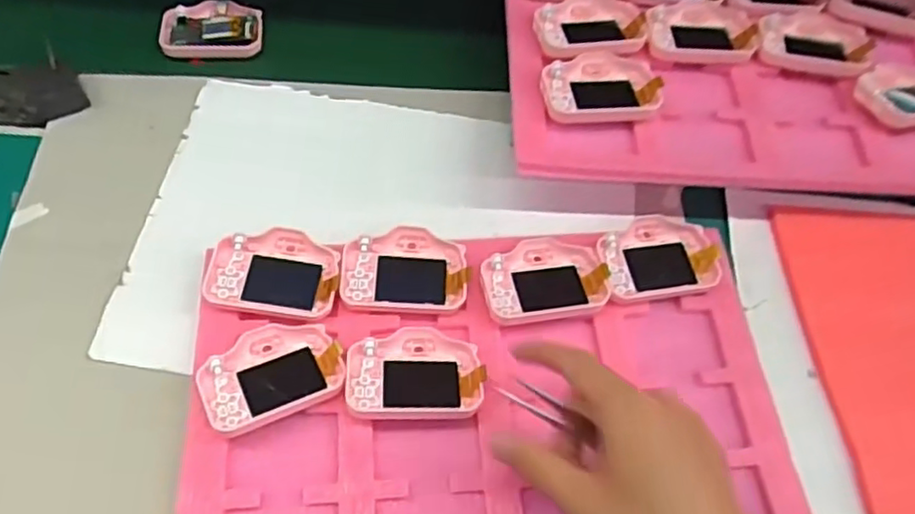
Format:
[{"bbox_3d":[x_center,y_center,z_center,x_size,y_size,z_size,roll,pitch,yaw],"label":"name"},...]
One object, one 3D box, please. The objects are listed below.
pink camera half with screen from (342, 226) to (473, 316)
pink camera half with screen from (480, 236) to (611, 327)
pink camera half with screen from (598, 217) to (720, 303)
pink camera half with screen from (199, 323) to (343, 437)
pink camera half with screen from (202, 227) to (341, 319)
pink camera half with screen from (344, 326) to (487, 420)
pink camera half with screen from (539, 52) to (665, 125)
[{"bbox_3d":[-0.036,0.009,0.464,0.084,0.013,0.058,1,59,-4],"label":"pink camera half with screen"},{"bbox_3d":[0.059,0.016,0.470,0.083,0.016,0.060,-11,61,-11],"label":"pink camera half with screen"},{"bbox_3d":[0.143,0.001,0.486,0.082,0.017,0.058,-8,60,-9],"label":"pink camera half with screen"},{"bbox_3d":[-0.116,0.072,0.423,0.083,0.014,0.061,-22,63,-17],"label":"pink camera half with screen"},{"bbox_3d":[-0.123,0.010,0.456,0.084,0.011,0.059,9,65,-5],"label":"pink camera half with screen"},{"bbox_3d":[-0.027,0.073,0.429,0.084,0.015,0.059,0,59,-5],"label":"pink camera half with screen"},{"bbox_3d":[0.105,-0.125,0.500,0.088,0.016,0.061,-11,61,-11],"label":"pink camera half with screen"}]

